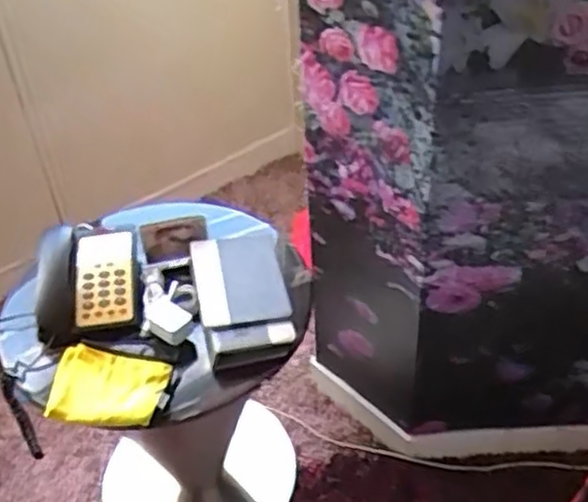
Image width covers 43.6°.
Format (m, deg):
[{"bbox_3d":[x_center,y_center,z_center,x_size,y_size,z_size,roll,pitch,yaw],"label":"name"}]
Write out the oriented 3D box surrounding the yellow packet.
[{"bbox_3d":[-0.263,0.192,1.028,0.163,0.031,0.114,6,42,11],"label":"yellow packet"}]

